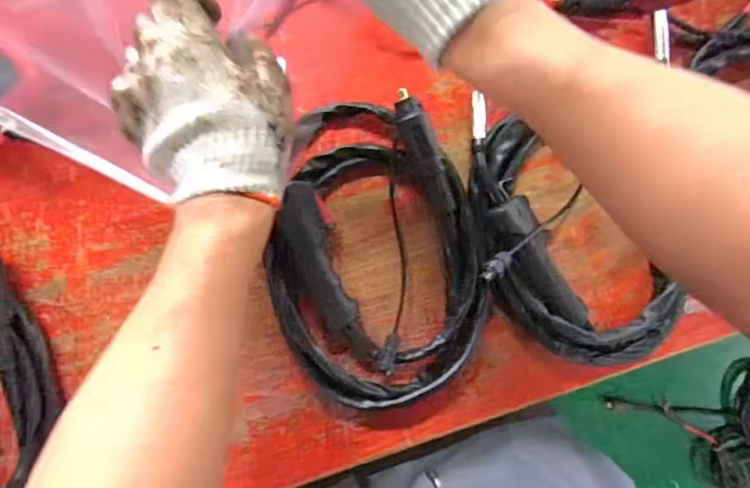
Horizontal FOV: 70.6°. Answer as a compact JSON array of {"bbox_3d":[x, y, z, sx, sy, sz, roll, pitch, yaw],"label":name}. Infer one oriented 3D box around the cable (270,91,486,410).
[{"bbox_3d":[-0.001,0.009,0.547,0.215,0.053,0.303,-12,96,-6],"label":"cable"}]

